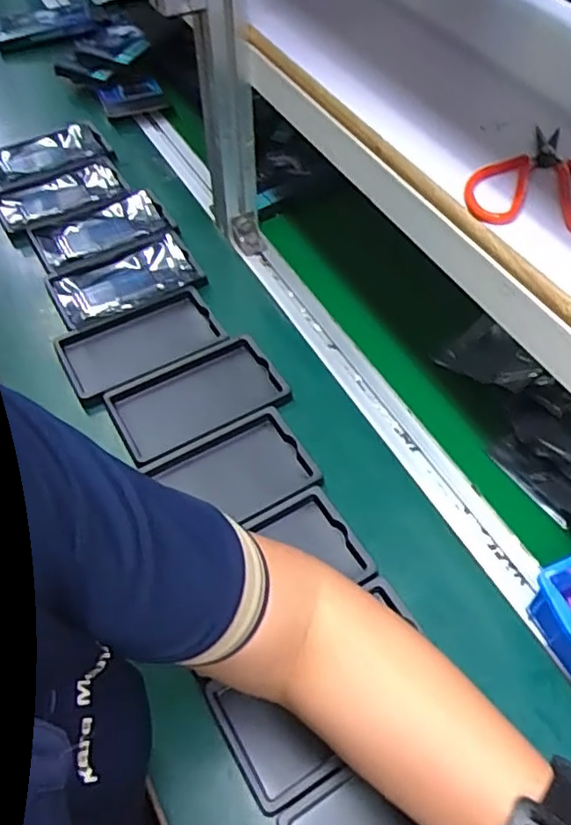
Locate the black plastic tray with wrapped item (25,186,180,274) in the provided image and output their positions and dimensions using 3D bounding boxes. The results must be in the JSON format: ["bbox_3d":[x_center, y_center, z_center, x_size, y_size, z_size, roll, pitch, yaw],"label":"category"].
[{"bbox_3d":[-0.217,-0.216,0.768,0.159,0.019,0.092,-26,58,-20],"label":"black plastic tray with wrapped item"}]

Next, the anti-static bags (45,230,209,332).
[{"bbox_3d":[-0.177,-0.145,0.720,0.157,0.027,0.092,-25,57,-19],"label":"anti-static bags"}]

